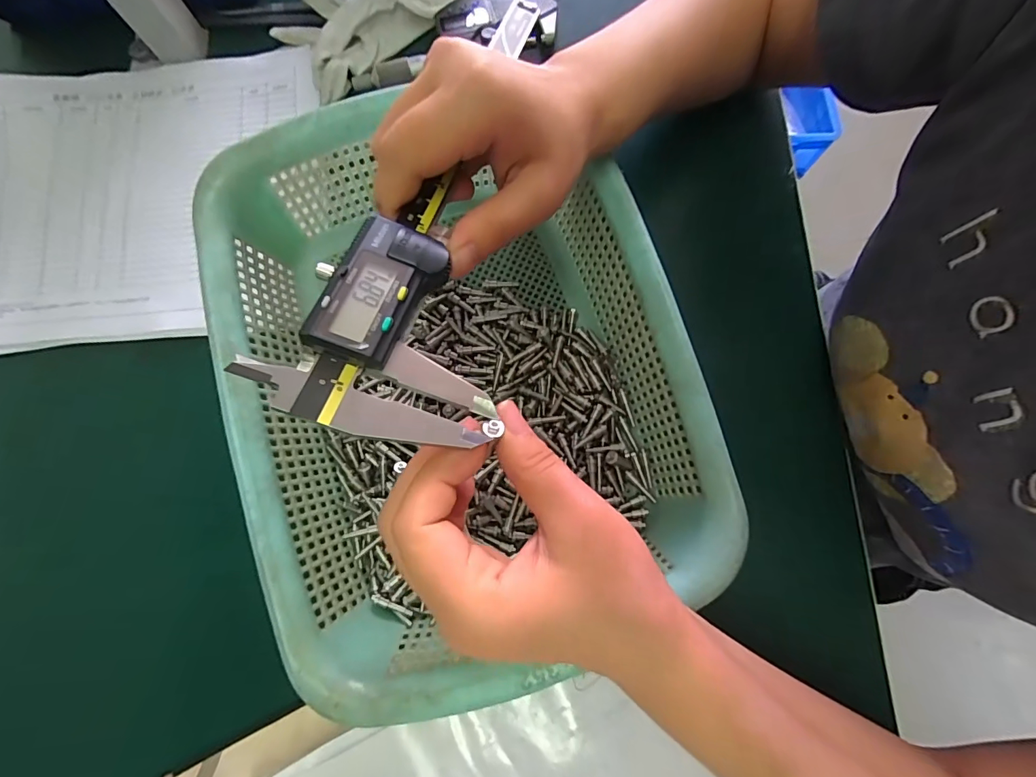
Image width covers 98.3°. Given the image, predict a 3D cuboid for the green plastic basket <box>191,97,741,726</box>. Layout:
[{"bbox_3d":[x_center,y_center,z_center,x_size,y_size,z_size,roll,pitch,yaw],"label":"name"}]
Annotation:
[{"bbox_3d":[-0.029,-0.007,0.248,0.224,0.080,0.296,-17,78,-2],"label":"green plastic basket"}]

